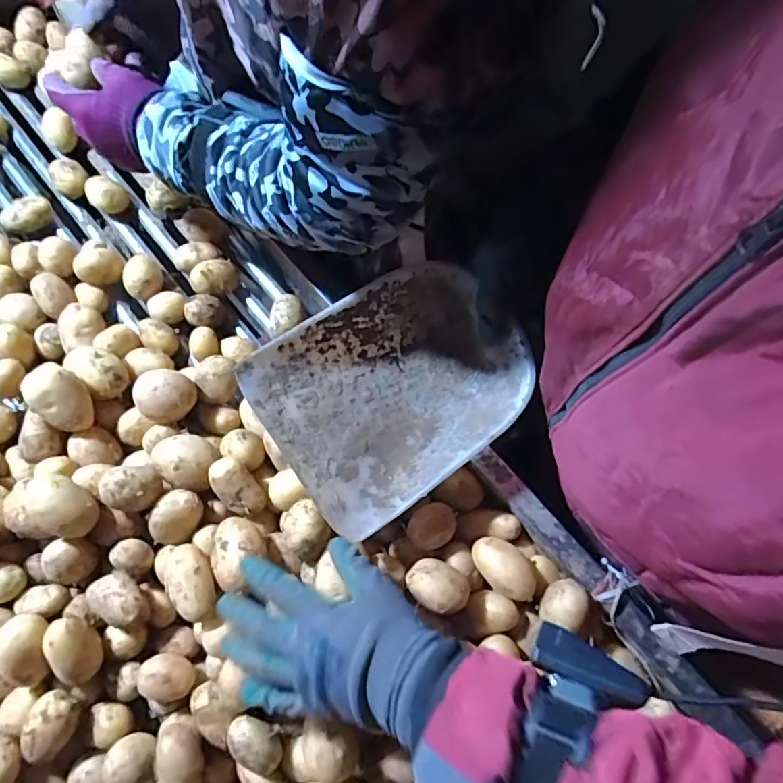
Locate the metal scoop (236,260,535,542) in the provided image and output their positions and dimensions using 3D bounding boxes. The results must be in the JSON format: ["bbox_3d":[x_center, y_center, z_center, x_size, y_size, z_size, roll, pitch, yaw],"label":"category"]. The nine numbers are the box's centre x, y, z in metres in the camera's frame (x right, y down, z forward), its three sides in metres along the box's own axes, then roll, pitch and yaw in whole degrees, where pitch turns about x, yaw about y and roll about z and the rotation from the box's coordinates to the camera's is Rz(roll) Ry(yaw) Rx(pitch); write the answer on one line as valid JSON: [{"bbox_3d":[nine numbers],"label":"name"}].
[{"bbox_3d":[0.005,-0.001,0.503,0.229,0.074,0.178,-34,79,-11],"label":"metal scoop"}]

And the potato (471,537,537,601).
[{"bbox_3d":[0.103,0.162,0.496,0.063,0.034,0.039,40,76,8],"label":"potato"}]

